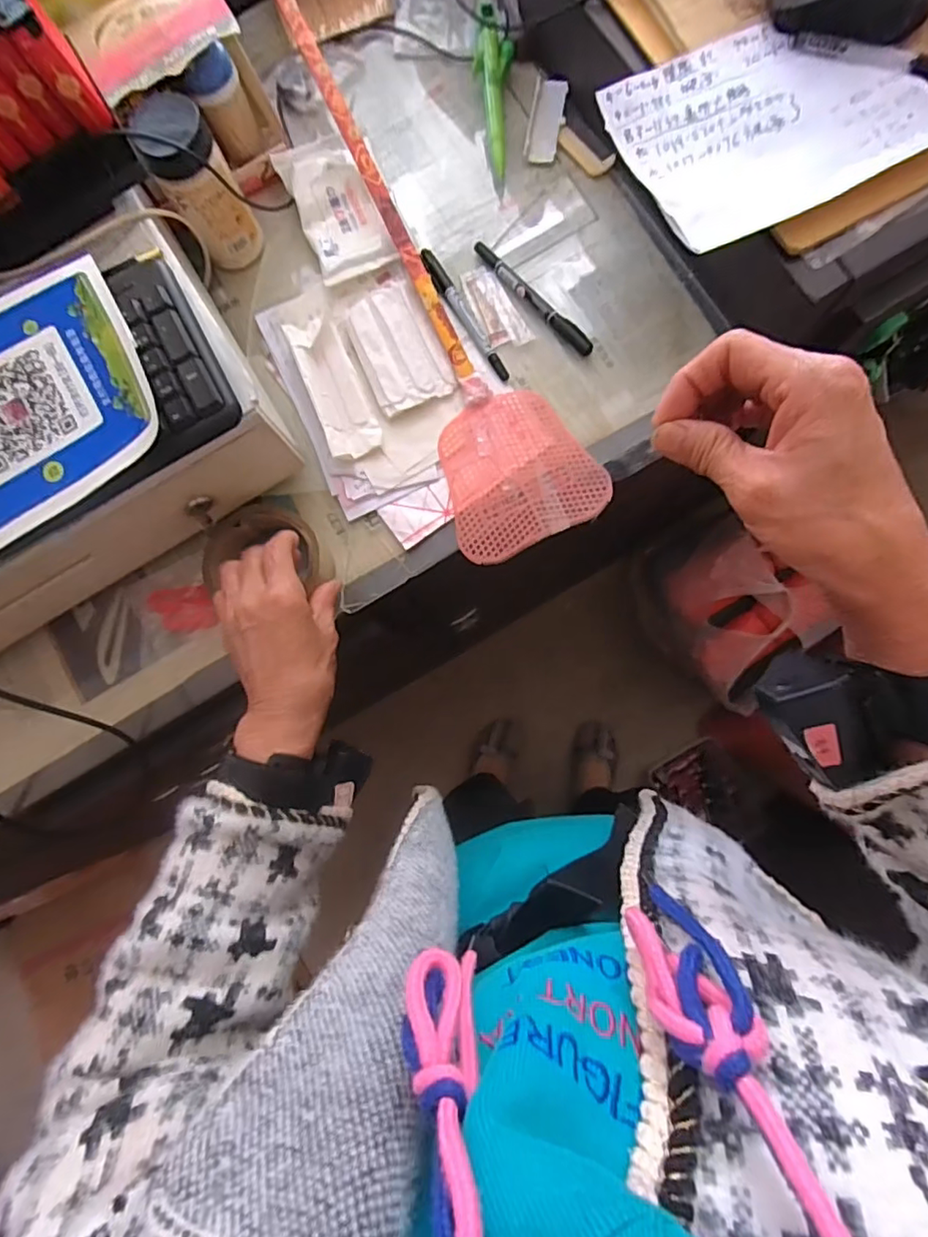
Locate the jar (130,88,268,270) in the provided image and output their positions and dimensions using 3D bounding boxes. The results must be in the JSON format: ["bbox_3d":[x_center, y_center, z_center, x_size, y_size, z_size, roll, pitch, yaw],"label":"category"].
[{"bbox_3d":[-0.208,-0.341,0.462,0.053,0.115,0.049,0,83,1],"label":"jar"}]

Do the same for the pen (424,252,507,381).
[{"bbox_3d":[0.000,-0.259,0.494,0.014,0.009,0.131,-31,83,-3],"label":"pen"}]

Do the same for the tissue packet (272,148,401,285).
[{"bbox_3d":[-0.111,-0.357,0.505,0.066,0.017,0.127,-22,83,-2],"label":"tissue packet"}]

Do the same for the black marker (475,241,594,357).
[{"bbox_3d":[0.058,-0.274,0.492,0.016,0.010,0.139,-42,84,-4],"label":"black marker"}]

